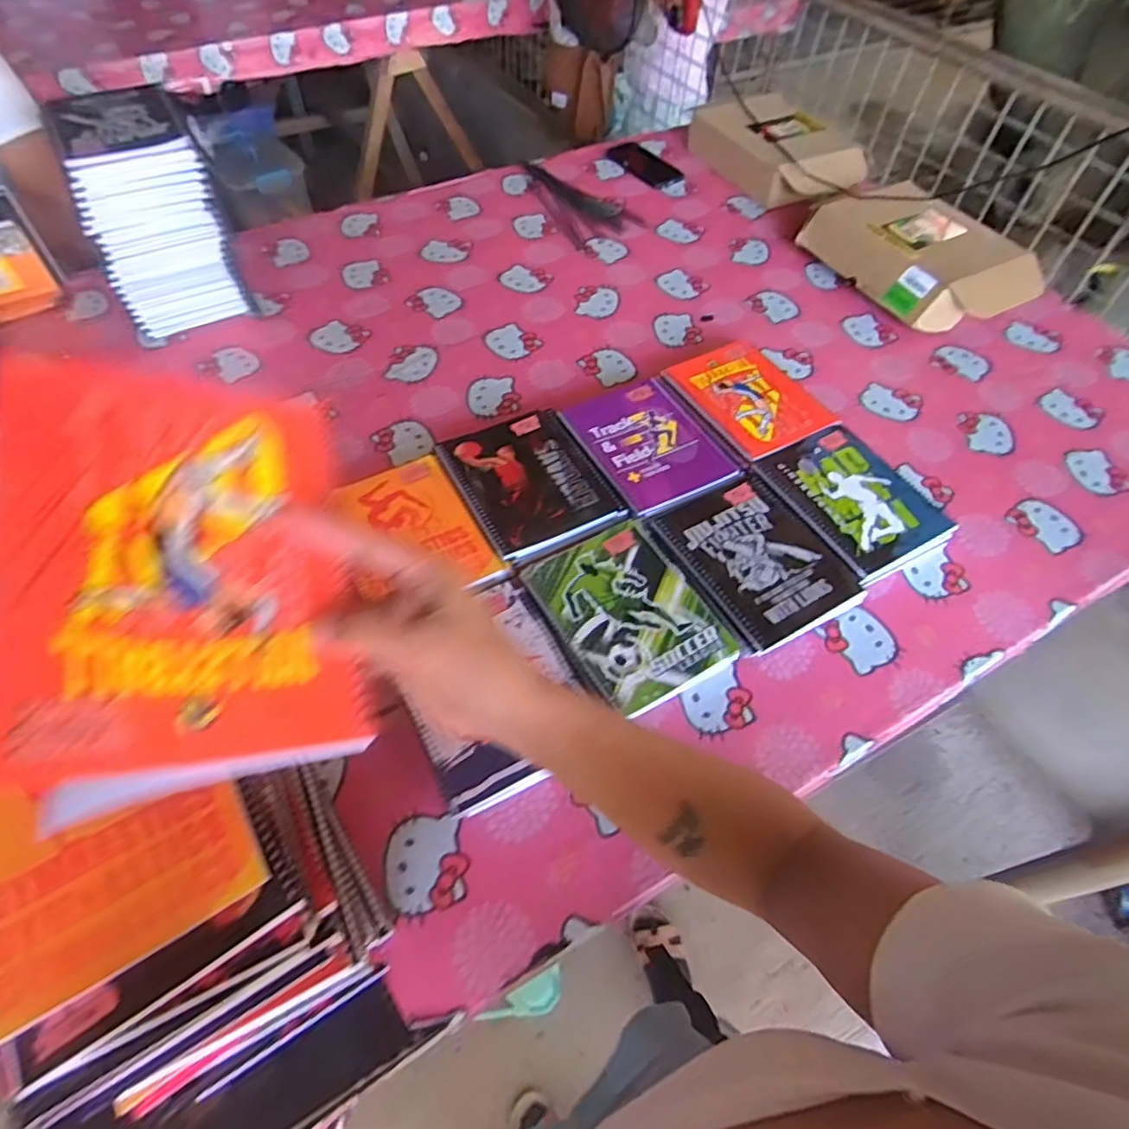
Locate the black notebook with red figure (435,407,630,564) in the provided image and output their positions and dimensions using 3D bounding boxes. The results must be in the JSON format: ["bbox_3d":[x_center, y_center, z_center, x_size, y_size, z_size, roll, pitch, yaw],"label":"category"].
[{"bbox_3d":[-0.040,-0.103,0.807,0.165,0.013,0.204,-22,57,-19],"label":"black notebook with red figure"}]

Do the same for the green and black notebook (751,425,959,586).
[{"bbox_3d":[0.356,-0.081,0.822,0.175,0.034,0.200,-26,59,-18],"label":"green and black notebook"}]

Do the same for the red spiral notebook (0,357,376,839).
[{"bbox_3d":[-0.177,-0.001,0.313,0.143,0.021,0.206,4,63,-40],"label":"red spiral notebook"}]

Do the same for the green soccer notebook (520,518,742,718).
[{"bbox_3d":[0.069,0.047,0.703,0.157,0.011,0.199,-23,58,-17],"label":"green soccer notebook"}]

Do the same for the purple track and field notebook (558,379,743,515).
[{"bbox_3d":[0.108,-0.161,0.852,0.160,0.010,0.211,-25,59,-18],"label":"purple track and field notebook"}]

